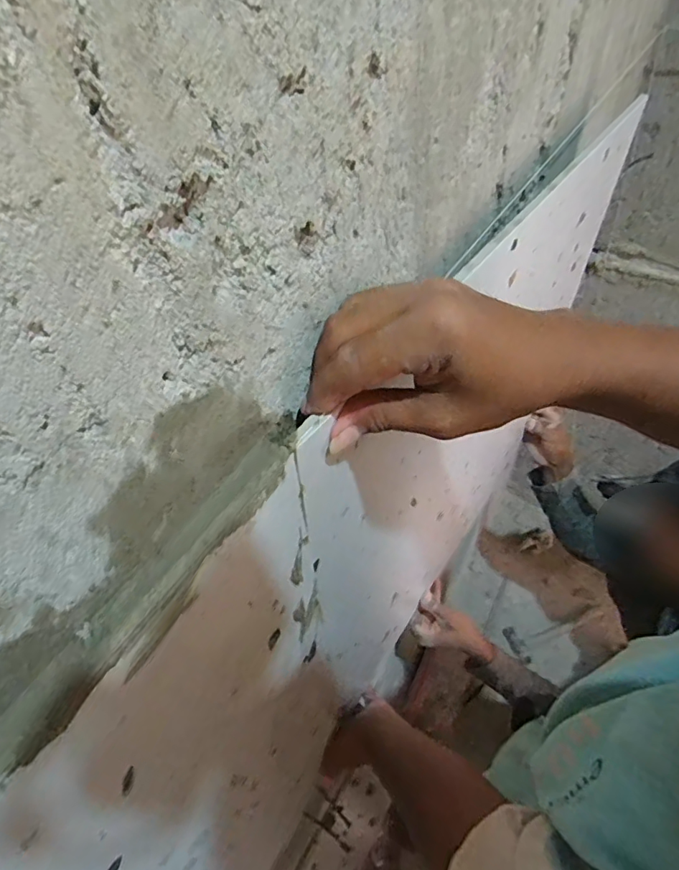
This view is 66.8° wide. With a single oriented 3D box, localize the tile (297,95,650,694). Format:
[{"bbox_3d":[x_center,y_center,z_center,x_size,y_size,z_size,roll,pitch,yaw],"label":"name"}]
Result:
[{"bbox_3d":[0.139,0.023,0.578,0.019,0.543,0.561,28,55,25],"label":"tile"}]

